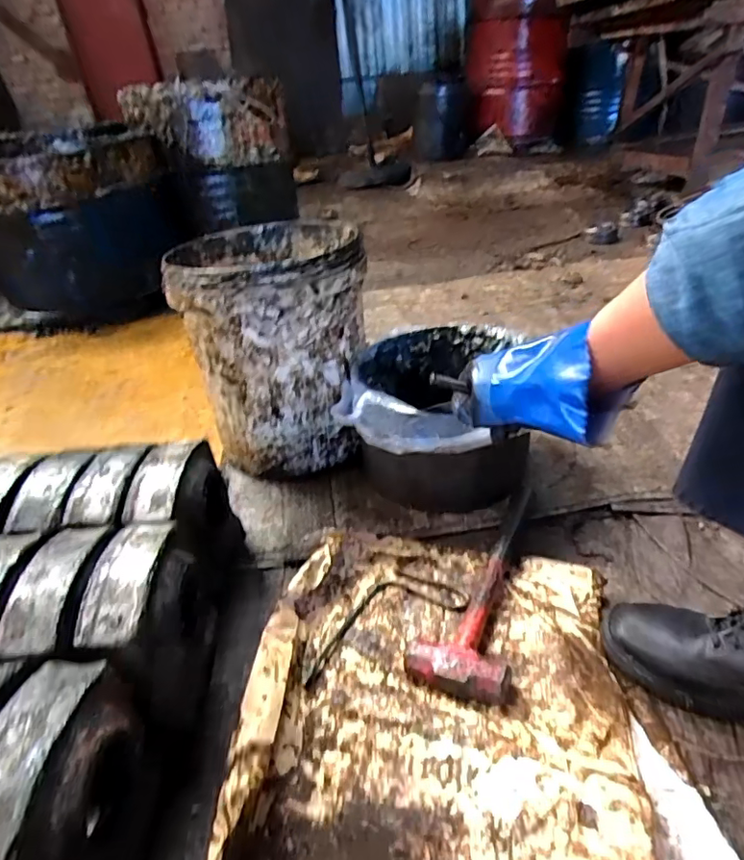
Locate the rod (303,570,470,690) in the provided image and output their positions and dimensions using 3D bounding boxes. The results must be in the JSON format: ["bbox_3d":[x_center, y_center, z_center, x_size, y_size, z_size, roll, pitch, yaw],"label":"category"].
[{"bbox_3d":[0.007,0.234,0.689,0.224,0.008,0.091,-18,36,-18],"label":"rod"}]

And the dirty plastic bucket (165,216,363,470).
[{"bbox_3d":[-0.151,-0.150,0.930,0.292,0.323,0.299,-4,34,3],"label":"dirty plastic bucket"}]

